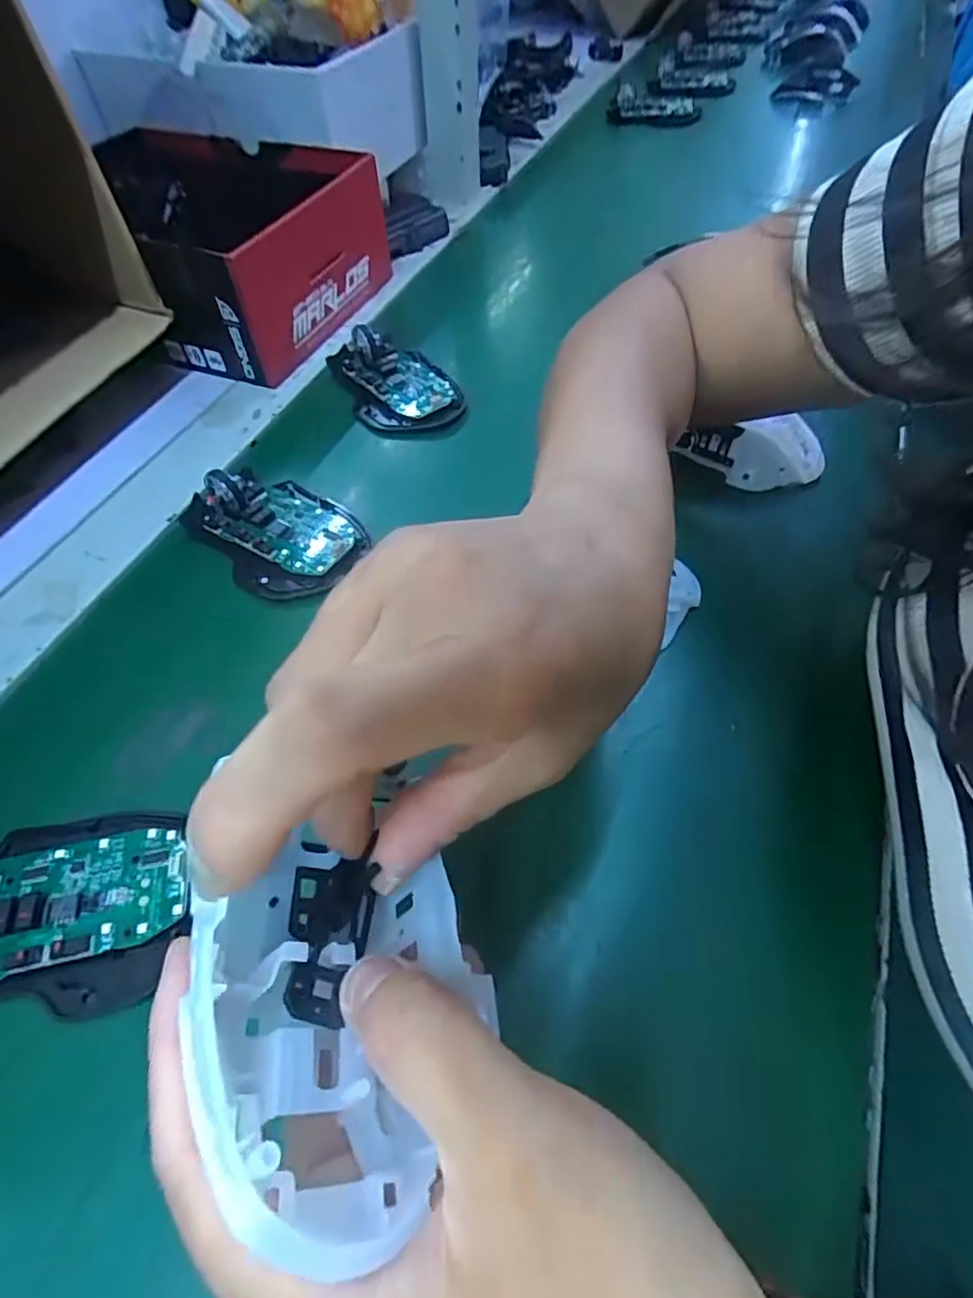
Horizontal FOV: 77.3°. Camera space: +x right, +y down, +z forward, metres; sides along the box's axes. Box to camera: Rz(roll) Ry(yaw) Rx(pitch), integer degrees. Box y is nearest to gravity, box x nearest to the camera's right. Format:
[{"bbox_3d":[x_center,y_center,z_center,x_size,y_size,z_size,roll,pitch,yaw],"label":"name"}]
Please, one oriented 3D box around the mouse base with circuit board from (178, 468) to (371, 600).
[{"bbox_3d":[-0.120,-0.072,0.349,0.096,0.027,0.073,35,64,23],"label":"mouse base with circuit board"}]

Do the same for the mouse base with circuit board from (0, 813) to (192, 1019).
[{"bbox_3d":[-0.169,0.097,0.233,0.101,0.029,0.072,-4,56,-1],"label":"mouse base with circuit board"}]

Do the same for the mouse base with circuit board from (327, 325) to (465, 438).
[{"bbox_3d":[-0.064,-0.194,0.434,0.068,0.024,0.107,-24,58,-14],"label":"mouse base with circuit board"}]

